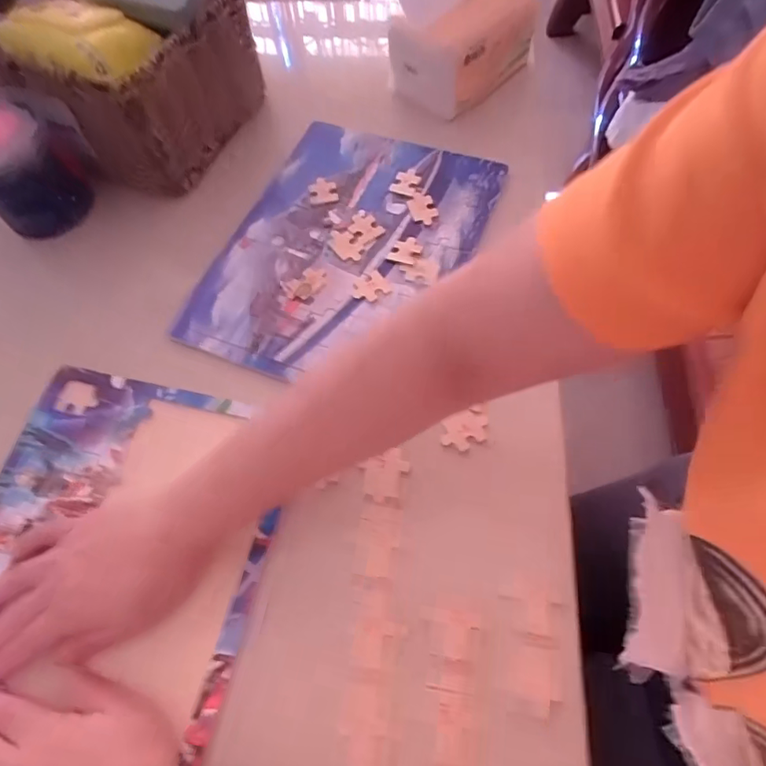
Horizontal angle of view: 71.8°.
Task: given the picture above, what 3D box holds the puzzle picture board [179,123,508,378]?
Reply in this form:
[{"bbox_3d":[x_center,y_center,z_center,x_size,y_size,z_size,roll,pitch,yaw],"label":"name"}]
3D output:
[{"bbox_3d":[-0.036,-0.127,0.485,0.215,0.011,0.281,20,66,12],"label":"puzzle picture board"}]

